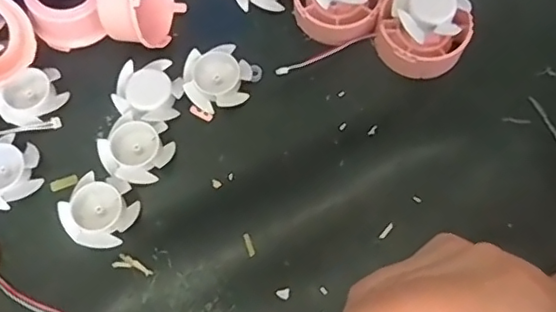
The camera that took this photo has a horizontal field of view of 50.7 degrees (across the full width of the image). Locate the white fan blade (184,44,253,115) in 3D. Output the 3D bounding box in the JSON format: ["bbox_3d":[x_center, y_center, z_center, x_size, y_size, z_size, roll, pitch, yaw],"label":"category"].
[{"bbox_3d":[-0.036,-0.046,0.350,0.038,0.014,0.036,0,71,0],"label":"white fan blade"}]

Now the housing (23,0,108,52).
[{"bbox_3d":[-0.127,-0.092,0.355,0.041,0.031,0.049,-4,71,-1],"label":"housing"}]

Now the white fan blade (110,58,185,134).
[{"bbox_3d":[-0.076,-0.038,0.347,0.040,0.011,0.039,25,73,8],"label":"white fan blade"}]

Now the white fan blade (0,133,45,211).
[{"bbox_3d":[-0.154,0.009,0.331,0.038,0.010,0.035,-24,73,-8],"label":"white fan blade"}]

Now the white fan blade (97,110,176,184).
[{"bbox_3d":[-0.081,-0.004,0.336,0.037,0.013,0.038,0,71,0],"label":"white fan blade"}]

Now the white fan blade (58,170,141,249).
[{"bbox_3d":[-0.098,0.030,0.323,0.036,0.010,0.038,27,73,9],"label":"white fan blade"}]

